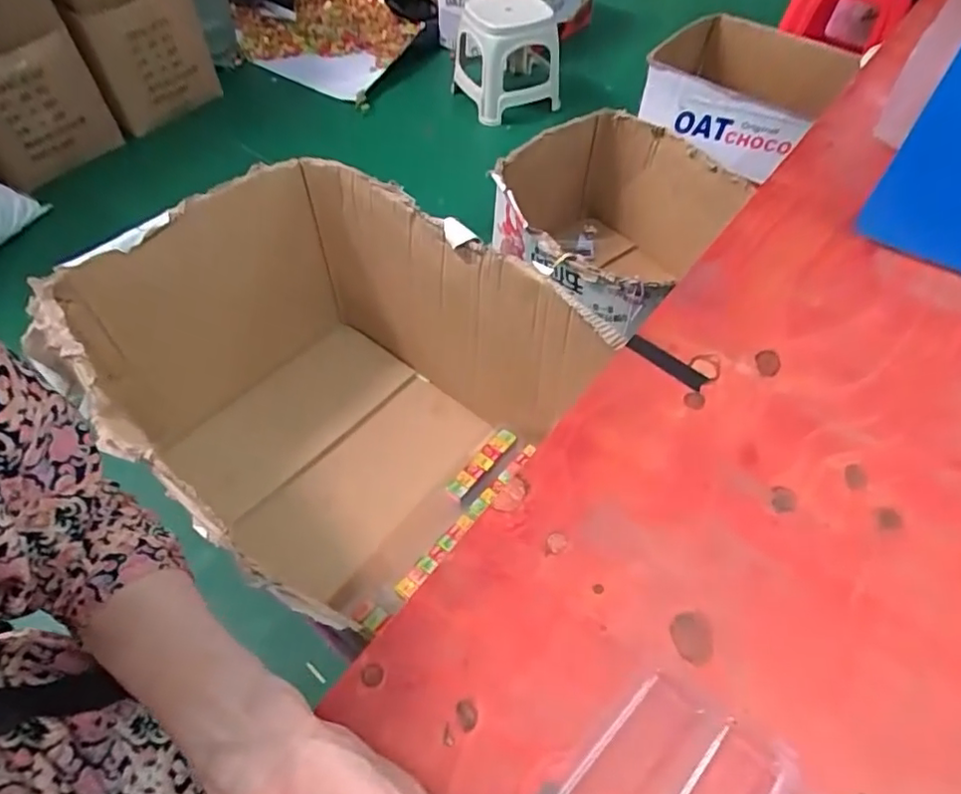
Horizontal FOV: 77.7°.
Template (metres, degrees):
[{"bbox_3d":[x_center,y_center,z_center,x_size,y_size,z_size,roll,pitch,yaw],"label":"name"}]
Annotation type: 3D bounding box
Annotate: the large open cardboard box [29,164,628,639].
[{"bbox_3d":[-0.188,-0.017,0.748,0.402,0.337,0.438,-32,59,-22],"label":"large open cardboard box"}]

